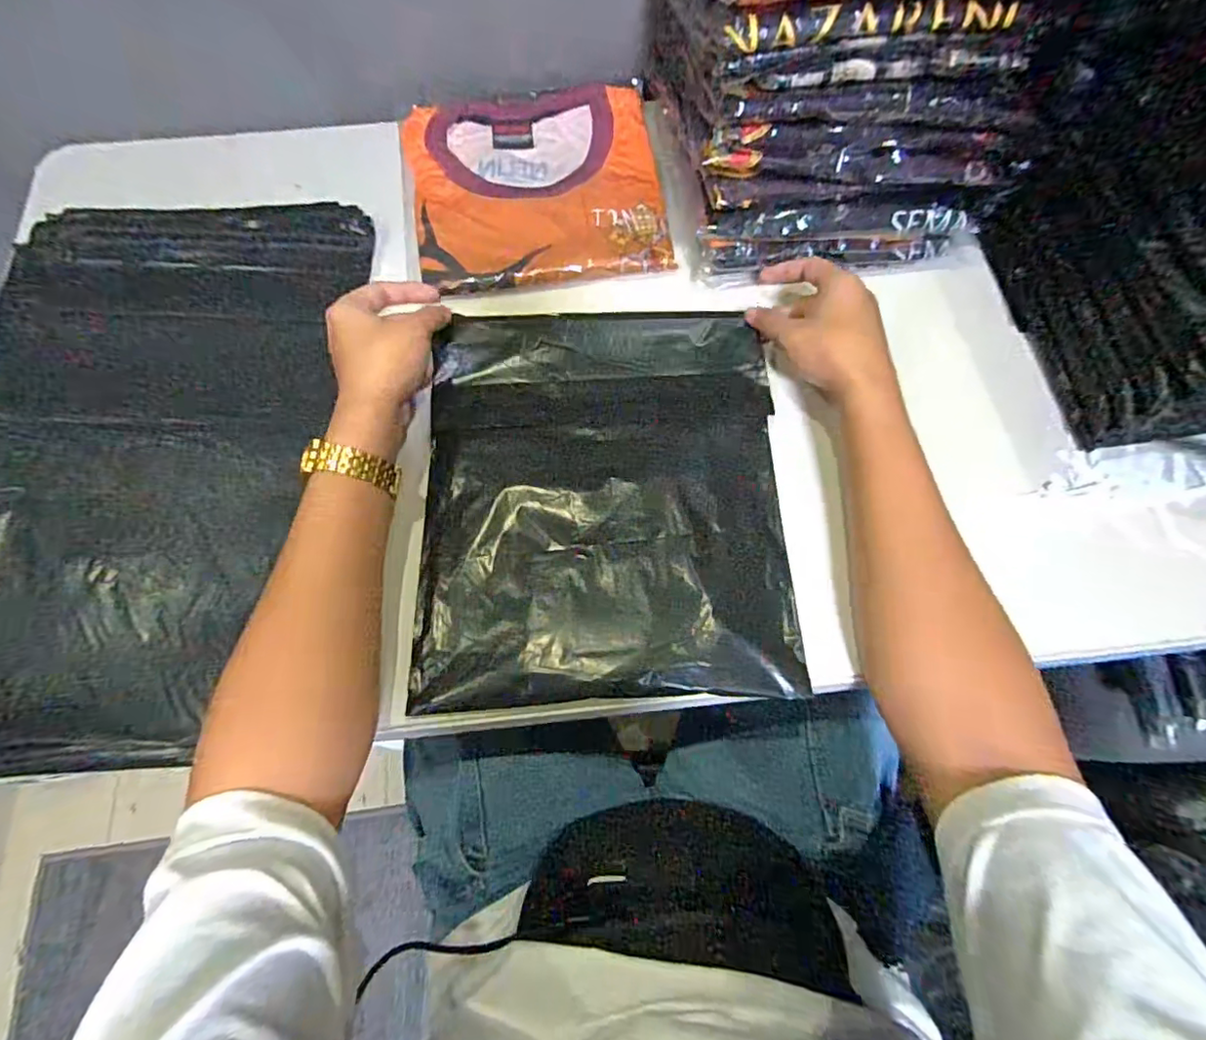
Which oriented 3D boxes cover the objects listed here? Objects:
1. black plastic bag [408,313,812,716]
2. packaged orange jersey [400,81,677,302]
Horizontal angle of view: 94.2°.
[{"bbox_3d":[0.001,-0.026,0.433,0.270,0.015,0.319,0,70,0],"label":"black plastic bag"},{"bbox_3d":[-0.064,-0.325,0.539,0.235,0.020,0.226,-8,70,-3],"label":"packaged orange jersey"}]

